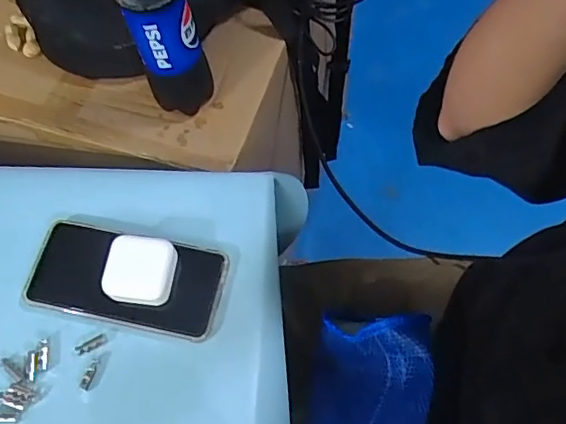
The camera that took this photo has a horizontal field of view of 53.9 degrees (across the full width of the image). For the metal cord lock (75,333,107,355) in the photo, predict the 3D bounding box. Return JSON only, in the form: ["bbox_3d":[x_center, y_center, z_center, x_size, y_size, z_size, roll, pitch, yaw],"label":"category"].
[{"bbox_3d":[-0.158,0.109,0.457,0.025,0.004,0.010,-26,66,-9],"label":"metal cord lock"}]

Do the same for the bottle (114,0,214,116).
[{"bbox_3d":[-0.110,-0.174,0.490,0.061,0.223,0.051,-21,66,-6],"label":"bottle"}]

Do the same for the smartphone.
[{"bbox_3d":[-0.134,0.056,0.473,0.167,0.010,0.079,10,66,8],"label":"smartphone"}]

